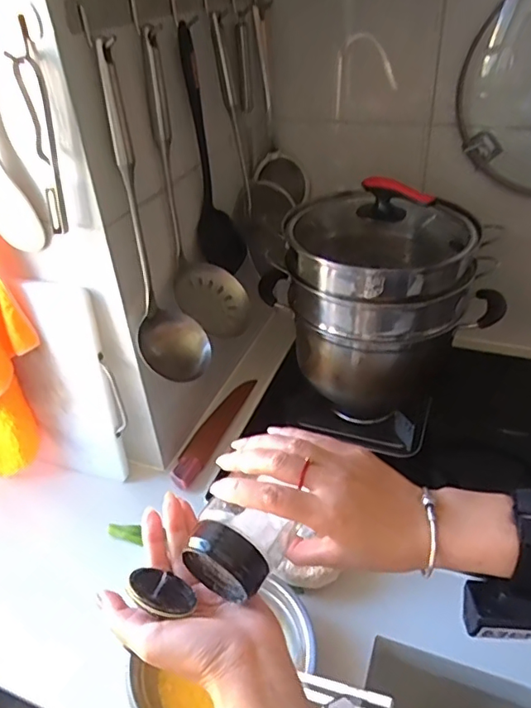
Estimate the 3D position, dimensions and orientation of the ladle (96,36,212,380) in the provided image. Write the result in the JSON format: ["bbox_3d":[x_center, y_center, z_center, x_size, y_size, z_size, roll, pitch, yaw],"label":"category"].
[{"bbox_3d":[-0.117,-0.123,0.552,0.075,0.335,0.077,-10,37,-6],"label":"ladle"}]

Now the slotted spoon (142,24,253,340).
[{"bbox_3d":[-0.080,-0.183,0.645,0.093,0.348,0.065,-7,36,-2],"label":"slotted spoon"}]

